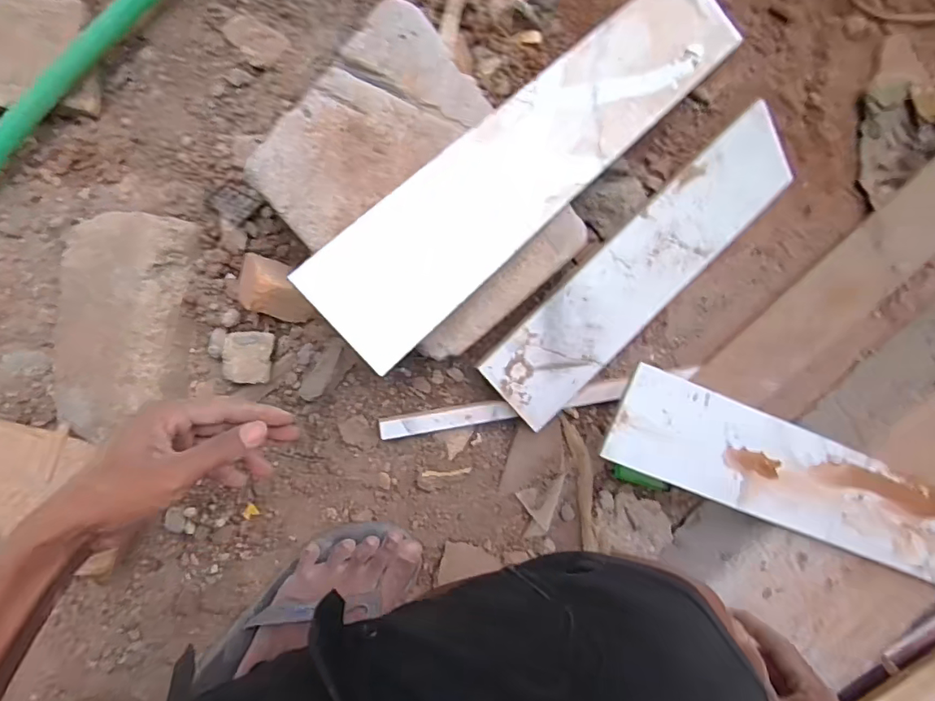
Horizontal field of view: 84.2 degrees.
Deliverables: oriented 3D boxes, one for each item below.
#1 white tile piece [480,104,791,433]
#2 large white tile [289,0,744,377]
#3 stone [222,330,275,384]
[{"bbox_3d":[0.175,-0.082,0.515,0.374,0.011,0.097,-44,116,-4],"label":"white tile piece"},{"bbox_3d":[0.070,-0.180,0.448,0.482,0.008,0.099,-44,99,-15],"label":"large white tile"},{"bbox_3d":[-0.199,0.006,0.473,0.040,0.021,0.047,9,93,-9],"label":"stone"}]

